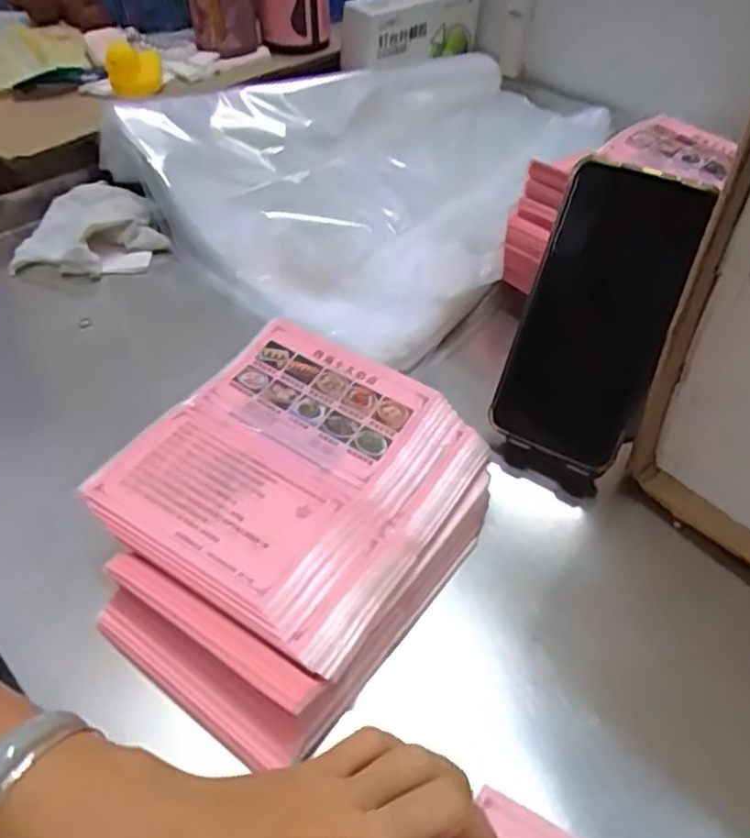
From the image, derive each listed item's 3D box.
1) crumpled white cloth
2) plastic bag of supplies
[{"bbox_3d":[-0.237,-0.151,0.556,0.113,0.029,0.097,-23,52,-22],"label":"crumpled white cloth"},{"bbox_3d":[0.002,-0.245,0.614,0.338,0.085,0.394,24,51,19],"label":"plastic bag of supplies"}]

